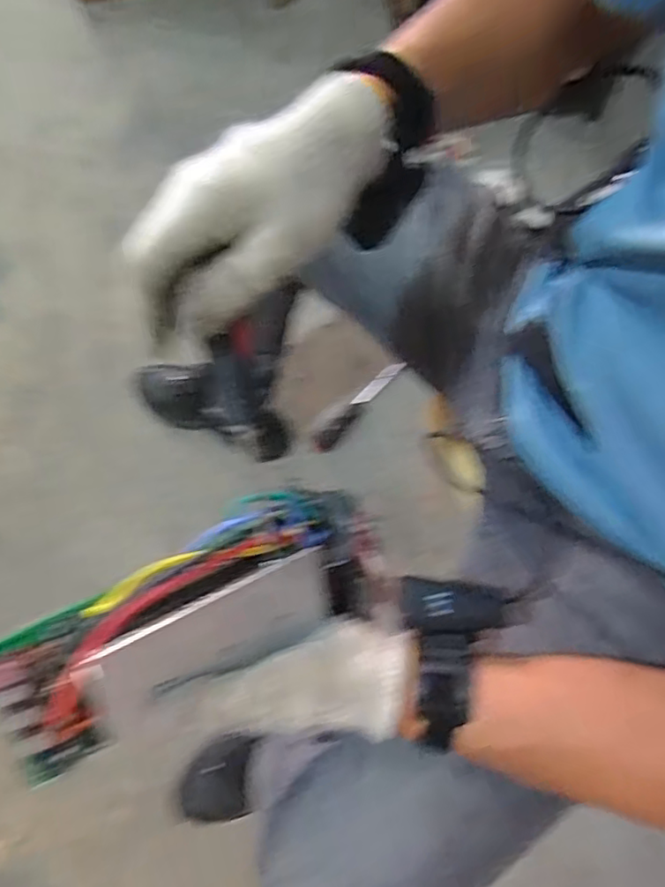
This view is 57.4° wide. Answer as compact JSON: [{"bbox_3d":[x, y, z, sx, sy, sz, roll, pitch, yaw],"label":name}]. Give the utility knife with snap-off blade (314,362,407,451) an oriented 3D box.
[{"bbox_3d":[0.042,-0.066,1.019,0.032,0.020,0.200,41,79,8],"label":"utility knife with snap-off blade"}]

